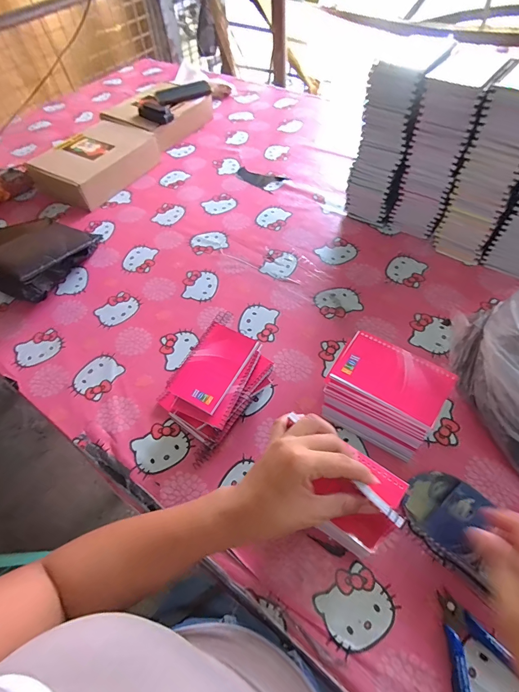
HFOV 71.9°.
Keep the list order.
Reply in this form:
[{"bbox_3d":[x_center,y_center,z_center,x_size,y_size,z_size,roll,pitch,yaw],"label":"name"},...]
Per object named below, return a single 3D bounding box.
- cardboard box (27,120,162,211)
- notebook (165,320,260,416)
[{"bbox_3d":[-0.430,-0.475,0.934,0.214,0.081,0.271,25,60,20],"label":"cardboard box"},{"bbox_3d":[-0.068,0.028,0.531,0.084,0.015,0.129,23,61,20],"label":"notebook"}]

